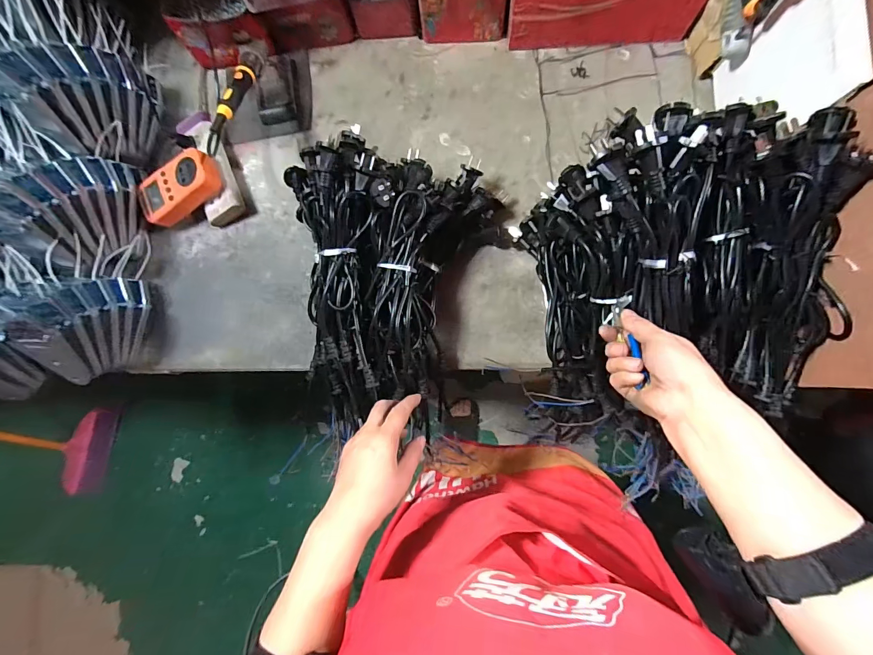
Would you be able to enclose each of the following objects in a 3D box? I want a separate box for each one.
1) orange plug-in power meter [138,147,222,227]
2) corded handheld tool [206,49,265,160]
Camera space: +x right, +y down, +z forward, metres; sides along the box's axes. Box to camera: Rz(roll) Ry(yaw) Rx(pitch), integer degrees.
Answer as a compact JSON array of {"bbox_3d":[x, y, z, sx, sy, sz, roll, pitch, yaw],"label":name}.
[{"bbox_3d":[-0.387,-0.210,0.575,0.143,0.040,0.066,-28,82,14],"label":"orange plug-in power meter"},{"bbox_3d":[-0.268,-0.301,0.503,0.019,0.027,0.216,-1,60,5],"label":"corded handheld tool"}]

